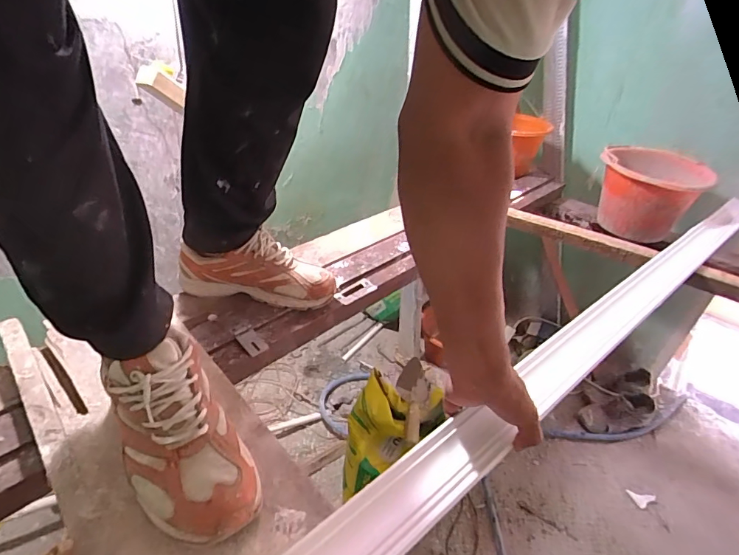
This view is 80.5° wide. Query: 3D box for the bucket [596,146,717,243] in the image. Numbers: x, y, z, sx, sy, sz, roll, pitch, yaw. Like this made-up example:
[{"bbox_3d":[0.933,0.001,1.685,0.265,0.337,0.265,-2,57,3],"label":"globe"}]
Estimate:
[{"bbox_3d":[0.811,-0.250,1.296,0.273,0.197,0.289,21,37,21],"label":"bucket"}]

